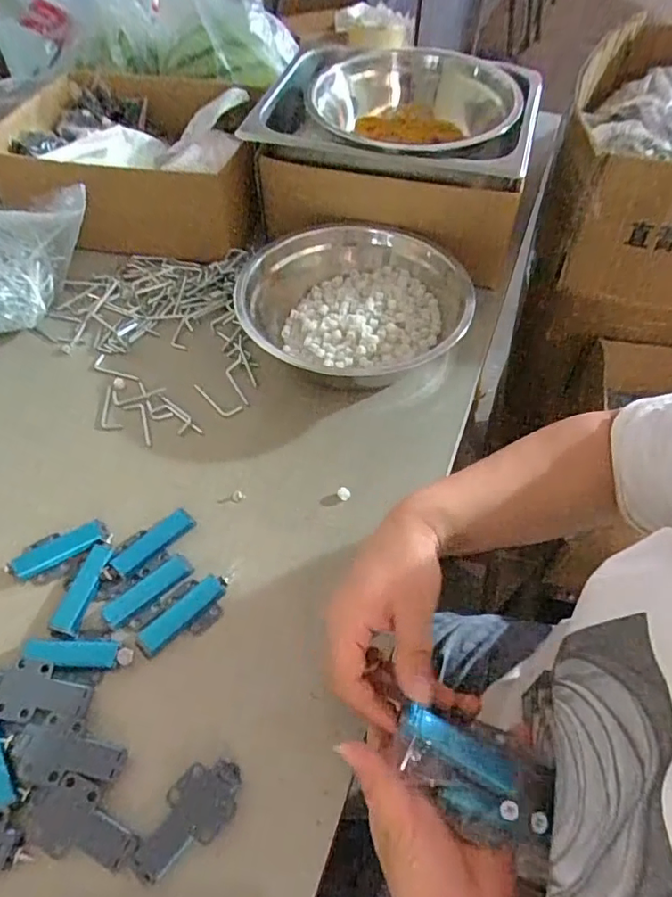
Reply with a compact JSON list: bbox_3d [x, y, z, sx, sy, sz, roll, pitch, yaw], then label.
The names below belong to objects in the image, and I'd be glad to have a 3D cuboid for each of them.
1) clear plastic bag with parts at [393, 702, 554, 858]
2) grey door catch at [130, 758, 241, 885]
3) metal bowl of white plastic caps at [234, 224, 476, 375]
[{"bbox_3d":[0.080,0.193,0.328,0.097,0.029,0.049,20,70,2],"label":"clear plastic bag with parts"},{"bbox_3d":[-0.098,0.244,0.363,0.040,0.015,0.079,38,62,24],"label":"grey door catch"},{"bbox_3d":[0.022,-0.158,0.622,0.253,0.078,0.232,-12,55,-10],"label":"metal bowl of white plastic caps"}]

